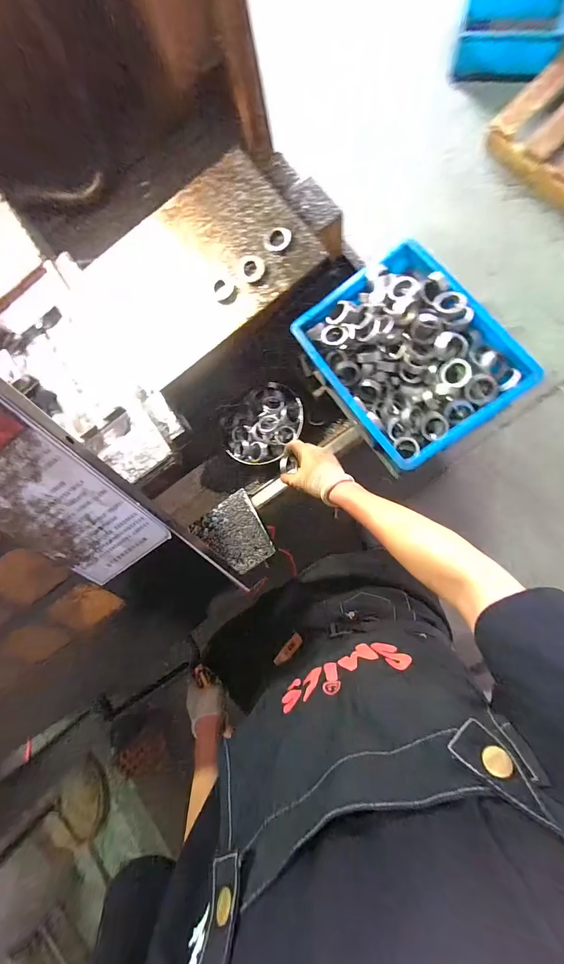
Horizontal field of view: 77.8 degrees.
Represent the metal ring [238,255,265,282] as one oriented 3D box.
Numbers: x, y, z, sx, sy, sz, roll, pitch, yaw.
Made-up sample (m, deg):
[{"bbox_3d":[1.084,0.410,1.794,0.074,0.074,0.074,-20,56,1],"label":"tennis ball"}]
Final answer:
[{"bbox_3d":[-0.058,-0.401,0.654,0.048,0.012,0.054,-31,82,5],"label":"metal ring"}]

